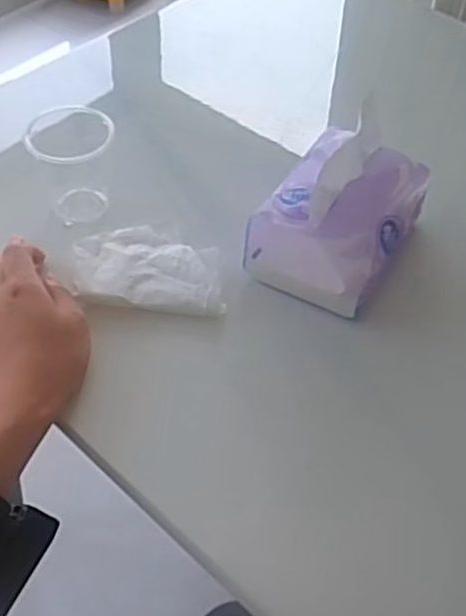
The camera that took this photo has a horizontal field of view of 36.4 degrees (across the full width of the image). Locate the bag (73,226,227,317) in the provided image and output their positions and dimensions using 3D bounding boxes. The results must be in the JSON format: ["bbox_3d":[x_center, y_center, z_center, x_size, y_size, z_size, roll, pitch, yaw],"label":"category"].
[{"bbox_3d":[-0.065,-0.034,0.563,0.117,0.012,0.082,4,50,2],"label":"bag"}]

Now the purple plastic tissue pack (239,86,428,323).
[{"bbox_3d":[0.086,-0.081,0.553,0.100,0.093,0.135,27,55,19],"label":"purple plastic tissue pack"}]

